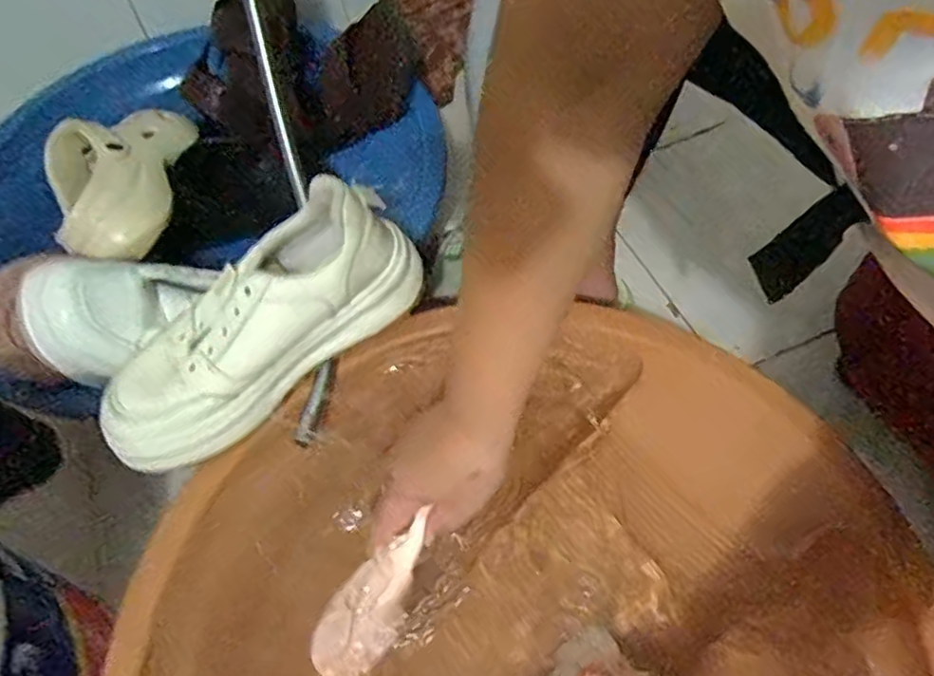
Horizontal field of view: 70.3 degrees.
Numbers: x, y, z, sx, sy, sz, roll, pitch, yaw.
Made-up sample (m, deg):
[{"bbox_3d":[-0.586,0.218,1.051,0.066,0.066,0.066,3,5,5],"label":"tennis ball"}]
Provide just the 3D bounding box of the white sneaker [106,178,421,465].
[{"bbox_3d":[-0.149,-0.011,0.457,0.240,0.090,0.089,-41,62,-5],"label":"white sneaker"}]

